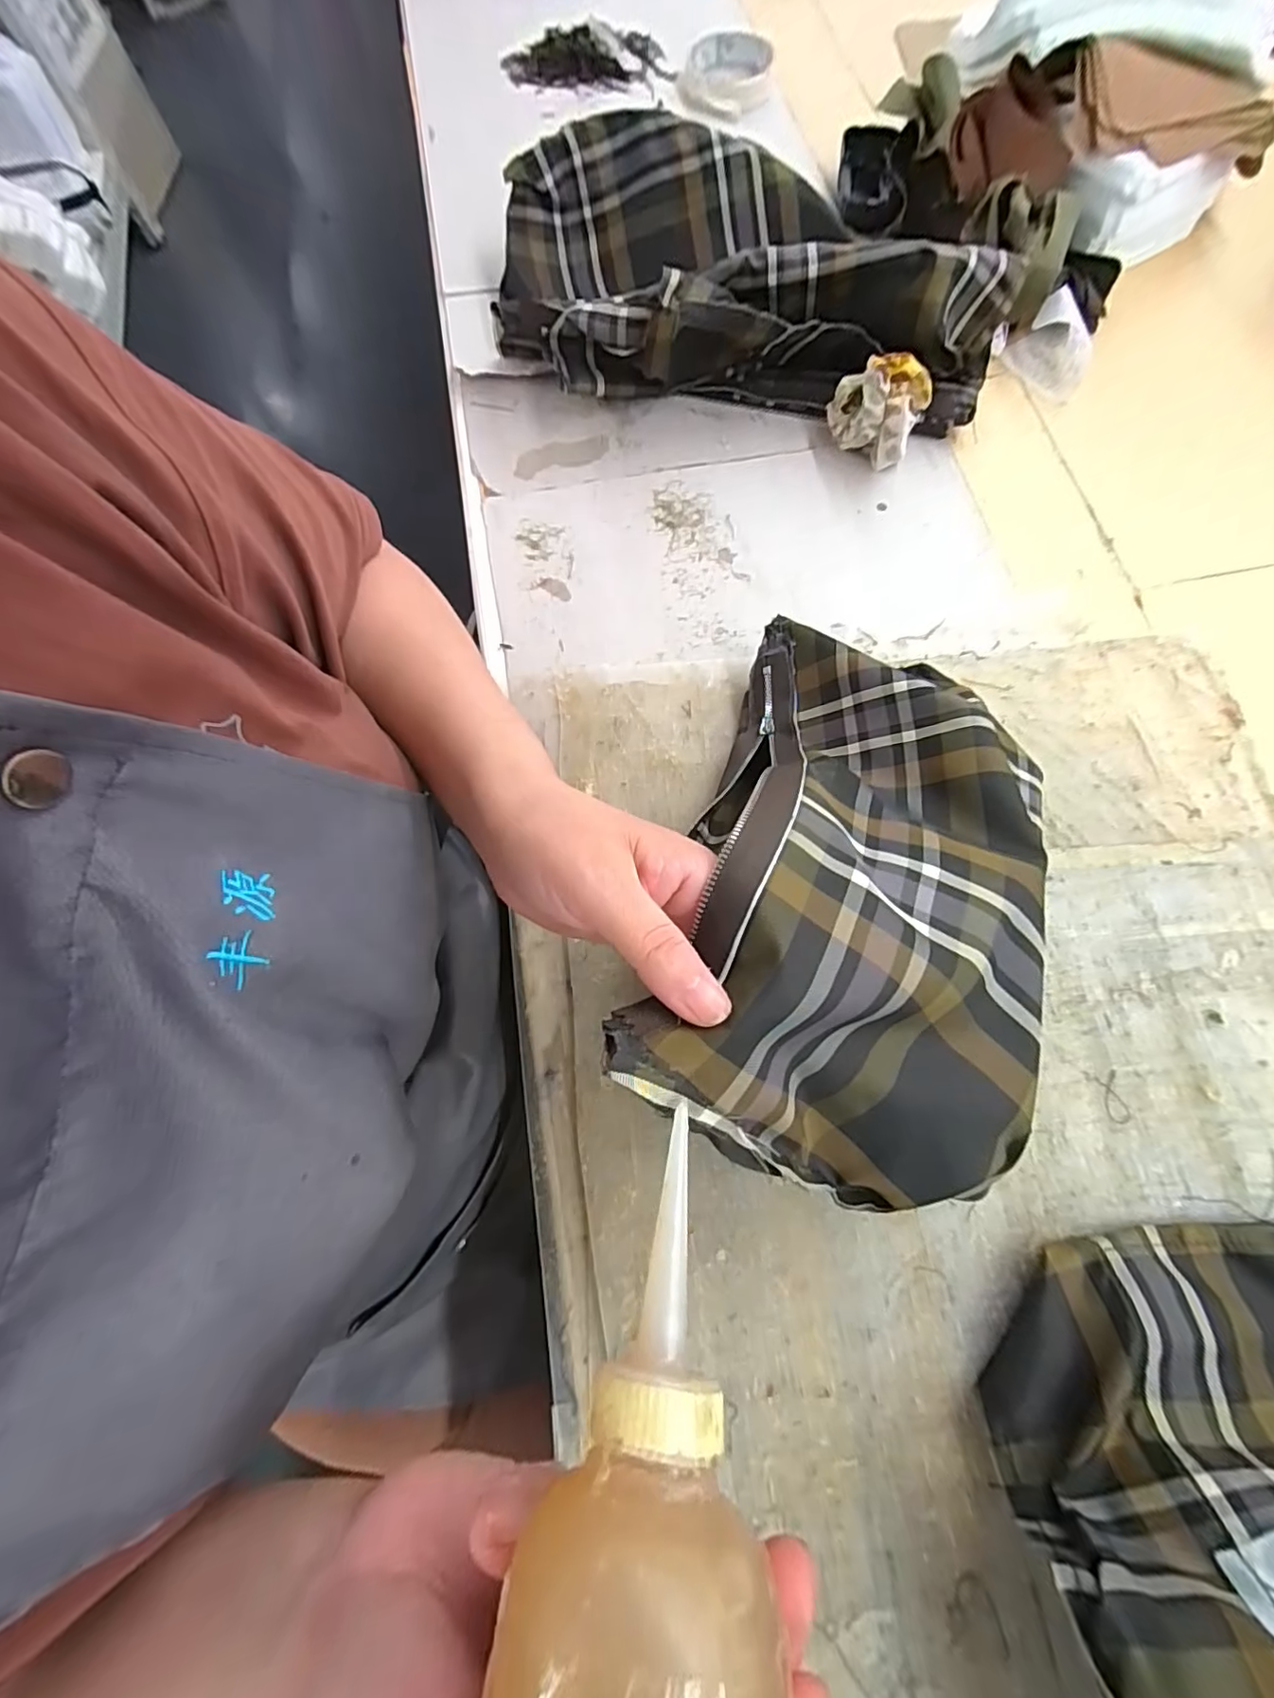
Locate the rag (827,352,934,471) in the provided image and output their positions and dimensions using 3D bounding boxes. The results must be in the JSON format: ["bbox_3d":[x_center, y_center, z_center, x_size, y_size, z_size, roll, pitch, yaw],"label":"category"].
[{"bbox_3d":[0.172,-0.319,0.417,0.065,0.058,0.033,30,76,10],"label":"rag"}]

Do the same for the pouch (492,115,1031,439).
[{"bbox_3d":[0.083,-0.454,0.449,0.378,0.079,0.218,5,73,3],"label":"pouch"}]

